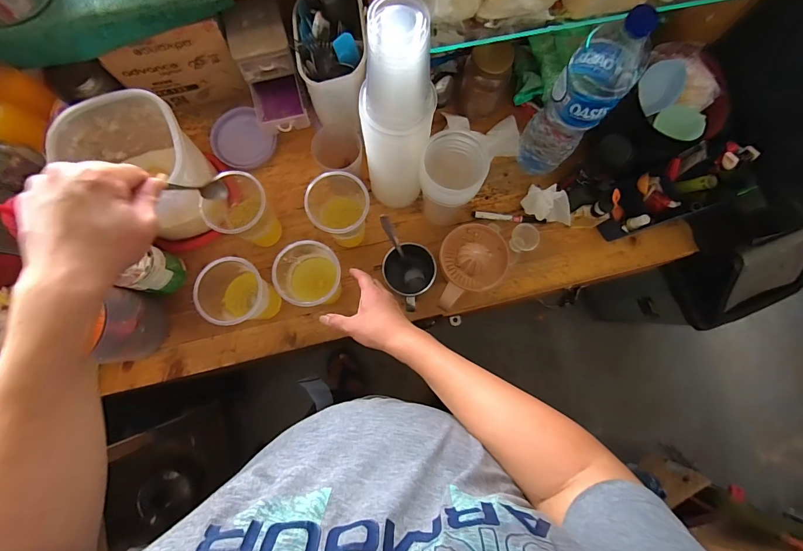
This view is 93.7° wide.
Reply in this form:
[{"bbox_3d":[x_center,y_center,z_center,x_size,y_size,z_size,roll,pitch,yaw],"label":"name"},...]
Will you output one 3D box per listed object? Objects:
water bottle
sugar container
[{"bbox_3d":[0.256,-0.248,0.562,0.090,0.300,0.075,37,82,3],"label":"water bottle"},{"bbox_3d":[-0.380,-0.159,0.570,0.158,0.149,0.159,0,82,-2],"label":"sugar container"}]

